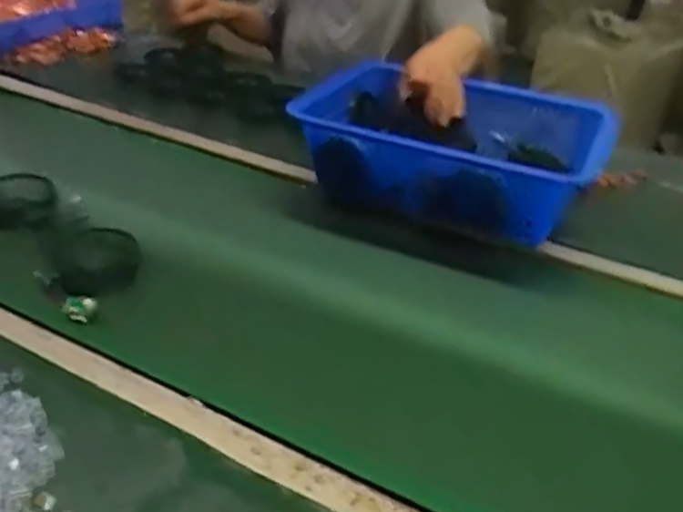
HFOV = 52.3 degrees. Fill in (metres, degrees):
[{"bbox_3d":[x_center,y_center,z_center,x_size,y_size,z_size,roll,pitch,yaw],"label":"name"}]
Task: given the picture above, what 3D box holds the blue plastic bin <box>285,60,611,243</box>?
[{"bbox_3d":[0.156,-0.158,0.948,0.380,0.118,0.310,12,33,13],"label":"blue plastic bin"}]

